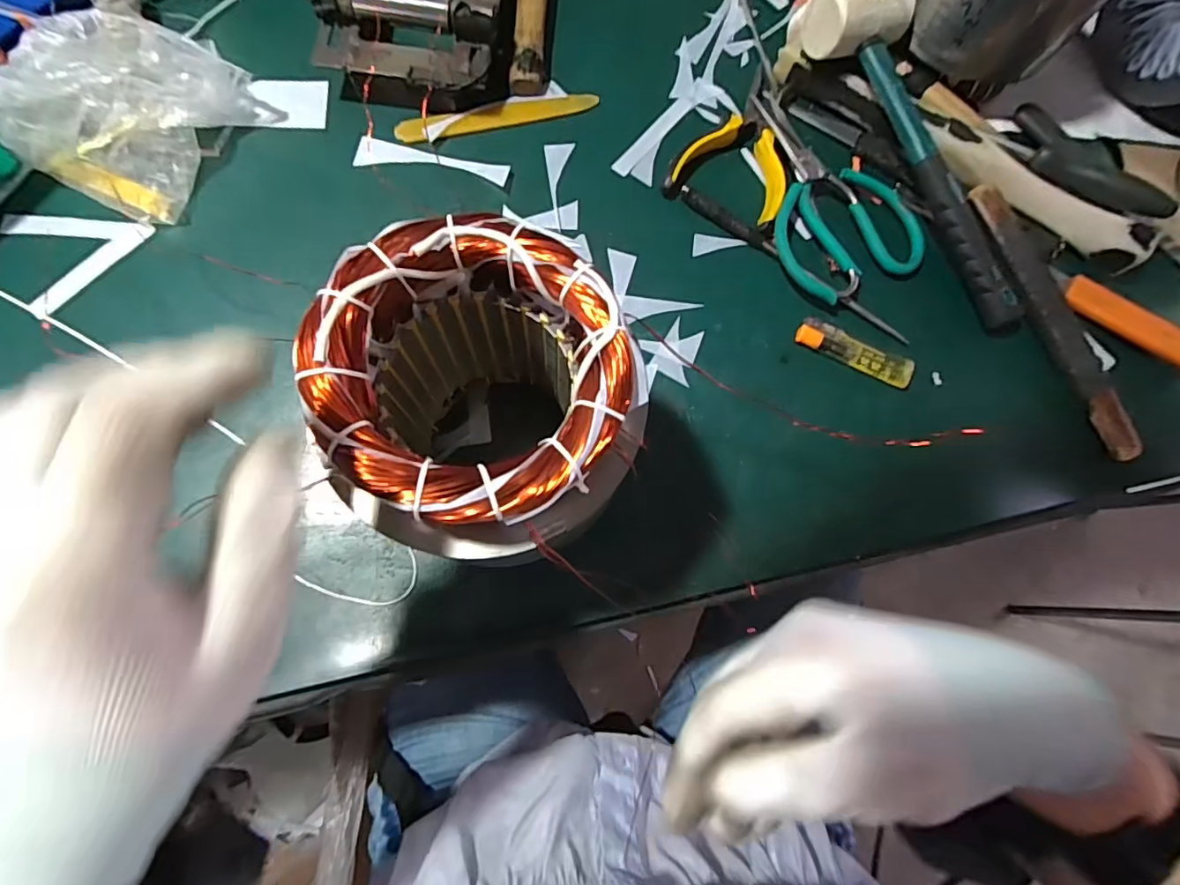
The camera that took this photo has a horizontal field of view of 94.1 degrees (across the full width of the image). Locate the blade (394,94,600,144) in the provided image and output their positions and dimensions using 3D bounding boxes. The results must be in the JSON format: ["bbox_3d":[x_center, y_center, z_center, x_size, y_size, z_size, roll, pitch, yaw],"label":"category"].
[{"bbox_3d":[-0.075,-0.269,0.450,0.164,0.006,0.022,-17,89,-8],"label":"blade"}]

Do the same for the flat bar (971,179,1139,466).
[{"bbox_3d":[0.356,-0.097,0.422,0.028,0.009,0.229,-25,81,10],"label":"flat bar"}]

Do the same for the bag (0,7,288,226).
[{"bbox_3d":[-0.333,-0.248,0.390,0.122,0.072,0.136,28,75,4],"label":"bag"}]

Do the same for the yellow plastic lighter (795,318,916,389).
[{"bbox_3d":[0.198,-0.068,0.409,0.088,0.011,0.022,26,81,-2],"label":"yellow plastic lighter"}]

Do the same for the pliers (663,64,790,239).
[{"bbox_3d":[0.131,-0.249,0.448,0.093,0.026,0.147,27,76,2],"label":"pliers"}]

